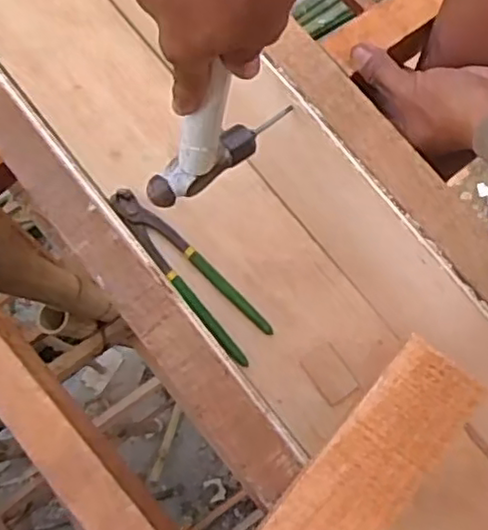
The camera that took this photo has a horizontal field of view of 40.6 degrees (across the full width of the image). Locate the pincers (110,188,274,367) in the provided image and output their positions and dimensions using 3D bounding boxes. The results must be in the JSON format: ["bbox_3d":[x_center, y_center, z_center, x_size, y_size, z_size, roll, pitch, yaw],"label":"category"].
[{"bbox_3d":[-0.059,0.002,0.705,0.054,0.015,0.224,-39,79,-6],"label":"pincers"}]

